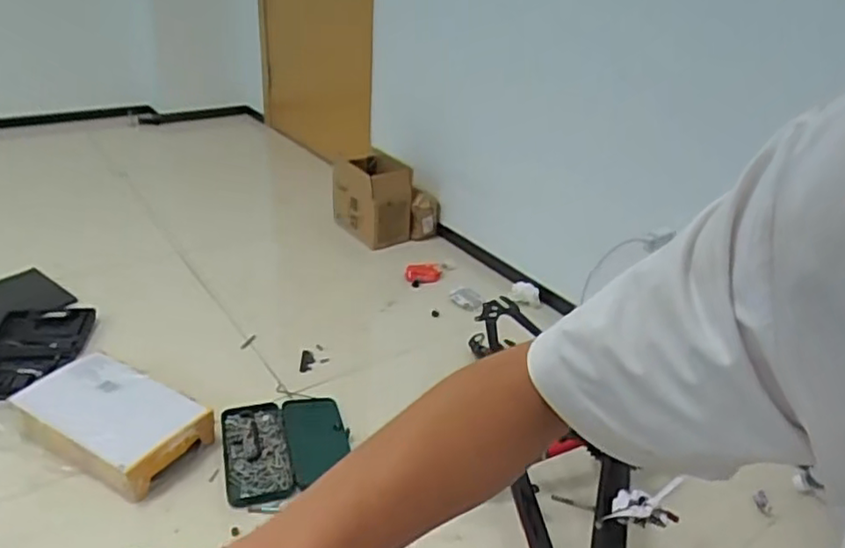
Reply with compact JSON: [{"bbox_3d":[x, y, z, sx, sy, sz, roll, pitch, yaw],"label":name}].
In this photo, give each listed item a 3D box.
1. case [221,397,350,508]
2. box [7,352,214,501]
[{"bbox_3d":[-0.275,0.356,1.301,0.251,0.048,0.252,-6,31,-21],"label":"case"},{"bbox_3d":[-0.597,0.273,1.249,0.330,0.095,0.208,18,31,20],"label":"box"}]

